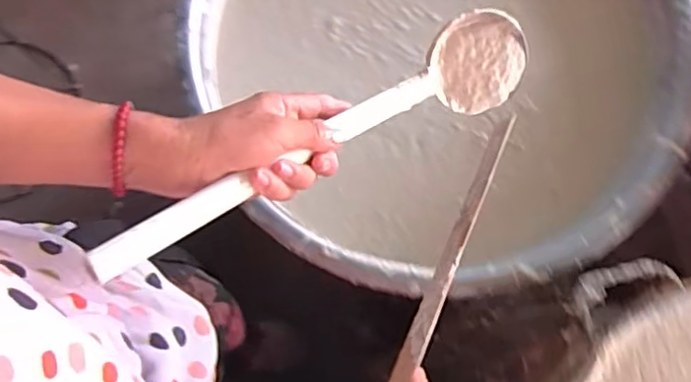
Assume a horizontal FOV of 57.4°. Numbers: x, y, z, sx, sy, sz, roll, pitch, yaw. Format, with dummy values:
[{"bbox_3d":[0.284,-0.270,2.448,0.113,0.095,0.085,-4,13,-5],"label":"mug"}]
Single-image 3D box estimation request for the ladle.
[{"bbox_3d":[-0.002,-0.041,0.464,0.386,0.061,0.067,-30,79,-31],"label":"ladle"}]

